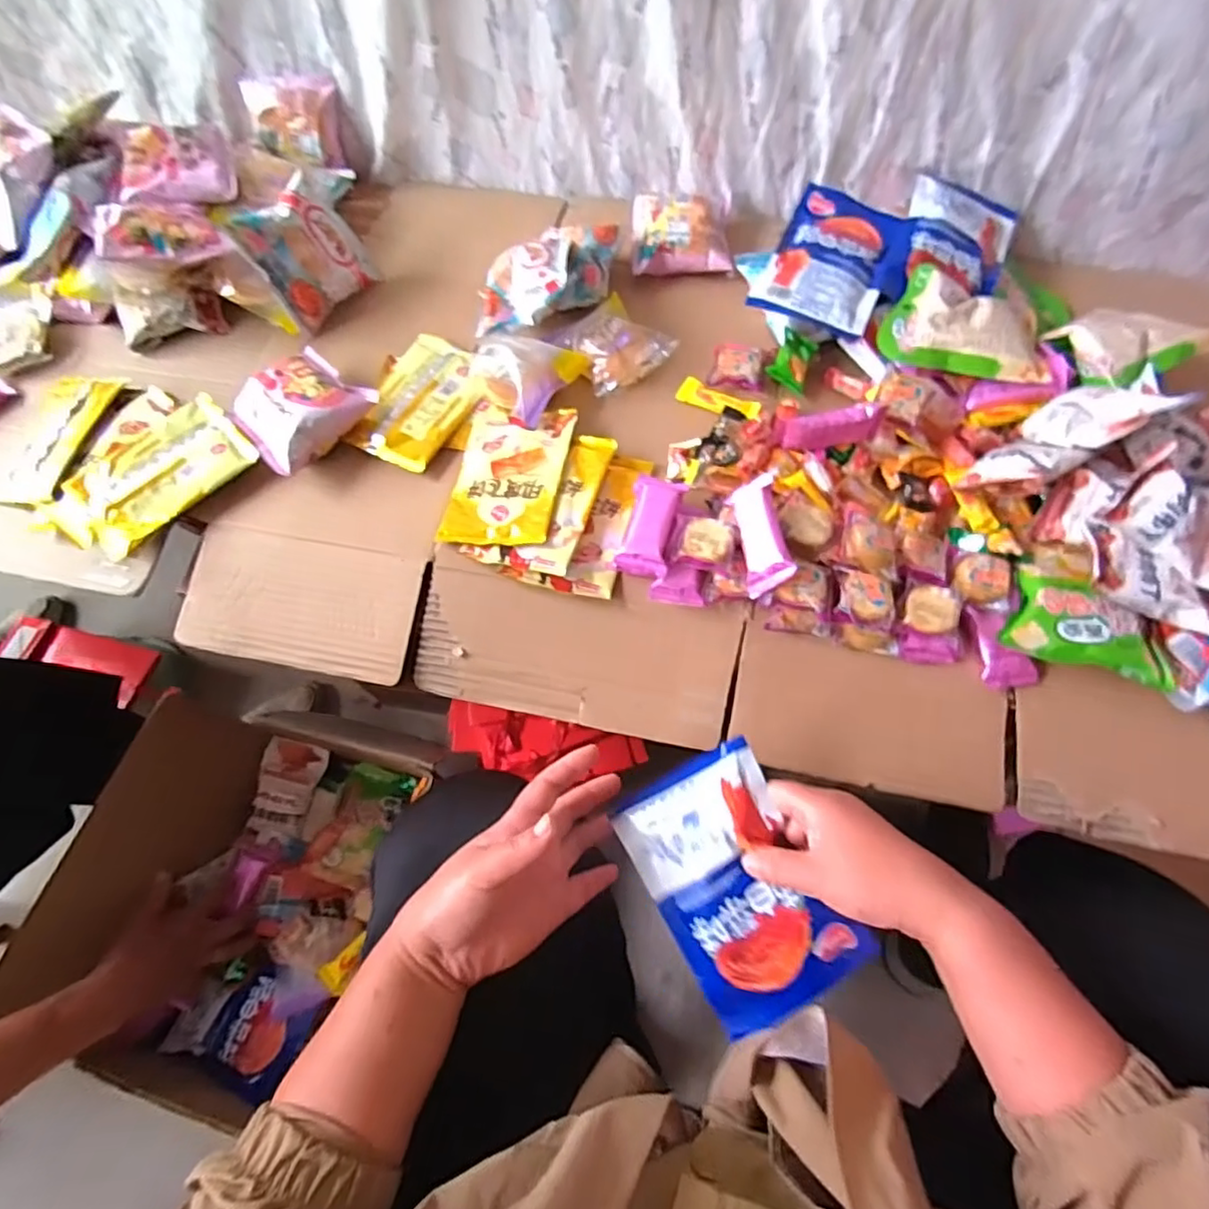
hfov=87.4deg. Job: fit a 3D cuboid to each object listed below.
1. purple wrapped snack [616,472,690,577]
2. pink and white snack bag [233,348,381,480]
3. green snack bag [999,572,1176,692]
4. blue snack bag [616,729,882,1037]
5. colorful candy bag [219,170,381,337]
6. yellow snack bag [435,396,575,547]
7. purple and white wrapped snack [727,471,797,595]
[{"bbox_3d":[0.040,-0.068,0.551,0.044,0.025,0.092,14,65,8],"label":"purple wrapped snack"},{"bbox_3d":[-0.299,-0.193,0.617,0.105,0.047,0.114,38,71,18],"label":"pink and white snack bag"},{"bbox_3d":[0.393,0.021,0.509,0.123,0.024,0.067,19,66,11],"label":"green snack bag"},{"bbox_3d":[0.093,0.197,0.444,0.113,0.019,0.173,-33,78,4],"label":"blue snack bag"},{"bbox_3d":[-0.315,-0.375,0.673,0.113,0.120,0.043,-43,44,-12],"label":"colorful candy bag"},{"bbox_3d":[-0.088,-0.124,0.593,0.101,0.015,0.154,8,64,6],"label":"yellow snack bag"},{"bbox_3d":[0.130,-0.060,0.529,0.044,0.017,0.099,-26,65,40],"label":"purple and white wrapped snack"}]

